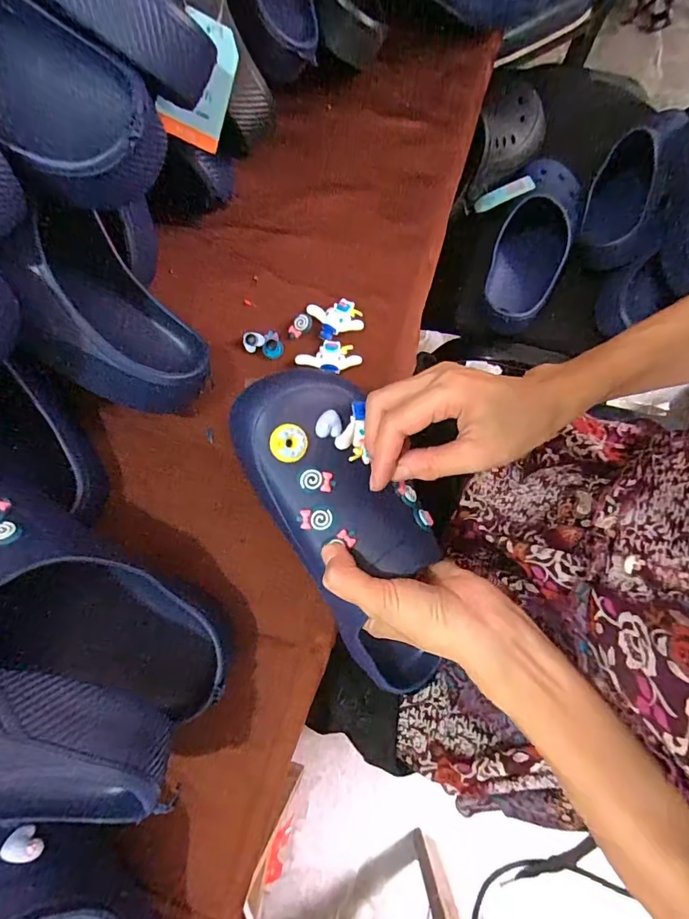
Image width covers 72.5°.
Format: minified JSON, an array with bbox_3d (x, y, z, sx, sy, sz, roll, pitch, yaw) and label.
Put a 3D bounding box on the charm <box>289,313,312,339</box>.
[{"bbox_3d":[-0.041,-0.125,0.438,0.018,0.005,0.025,27,77,5],"label":"charm"}]

